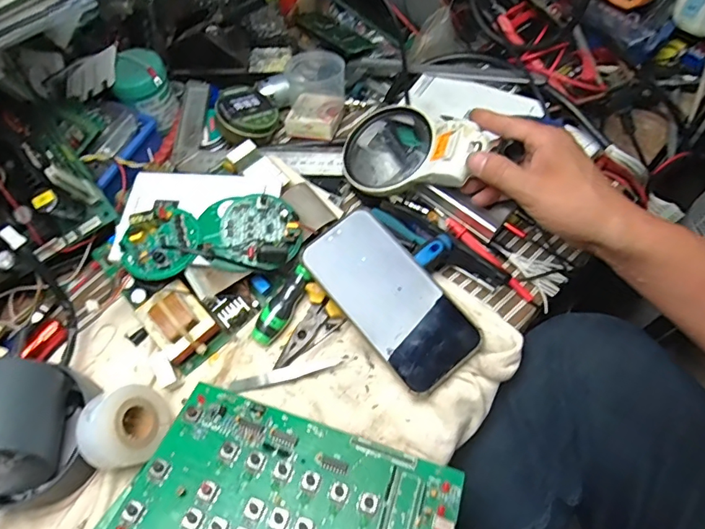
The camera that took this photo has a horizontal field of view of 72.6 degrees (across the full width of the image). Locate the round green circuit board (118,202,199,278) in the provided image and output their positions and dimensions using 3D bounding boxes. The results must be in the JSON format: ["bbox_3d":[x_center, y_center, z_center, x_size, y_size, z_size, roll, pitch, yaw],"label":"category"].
[{"bbox_3d":[-0.172,-0.024,0.424,0.069,0.019,0.073,-1,62,2],"label":"round green circuit board"}]

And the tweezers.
[{"bbox_3d":[-0.056,0.093,0.414,0.095,0.006,0.012,-12,62,-4],"label":"tweezers"}]

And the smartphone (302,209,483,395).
[{"bbox_3d":[0.032,0.027,0.414,0.077,0.005,0.160,-39,75,-9],"label":"smartphone"}]

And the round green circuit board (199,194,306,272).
[{"bbox_3d":[-0.091,-0.033,0.432,0.083,0.015,0.075,-15,62,-6],"label":"round green circuit board"}]

